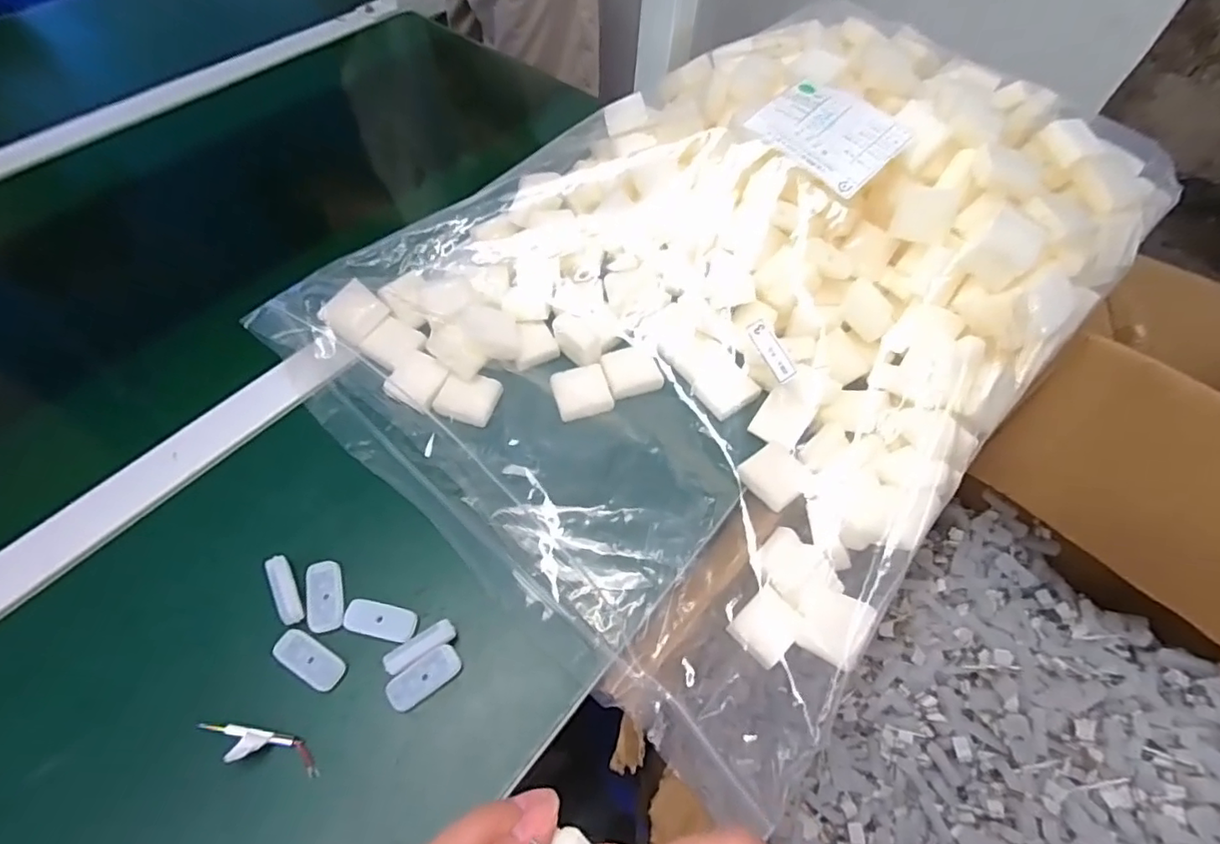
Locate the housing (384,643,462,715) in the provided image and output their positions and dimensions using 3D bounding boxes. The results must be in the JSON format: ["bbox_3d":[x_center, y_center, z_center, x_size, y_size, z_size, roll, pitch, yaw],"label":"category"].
[{"bbox_3d":[-0.107,0.149,0.348,0.043,0.009,0.021,-34,98,-25],"label":"housing"}]

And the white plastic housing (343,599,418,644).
[{"bbox_3d":[-0.143,0.124,0.373,0.043,0.007,0.021,11,57,4],"label":"white plastic housing"}]

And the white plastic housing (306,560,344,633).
[{"bbox_3d":[-0.182,0.111,0.381,0.021,0.009,0.043,-15,59,-13],"label":"white plastic housing"}]

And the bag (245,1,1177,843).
[{"bbox_3d":[0.085,-0.112,0.464,0.463,0.150,0.540,37,62,19],"label":"bag"}]

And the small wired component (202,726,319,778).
[{"bbox_3d":[-0.194,0.180,0.330,0.067,0.019,0.017,9,57,2],"label":"small wired component"}]

